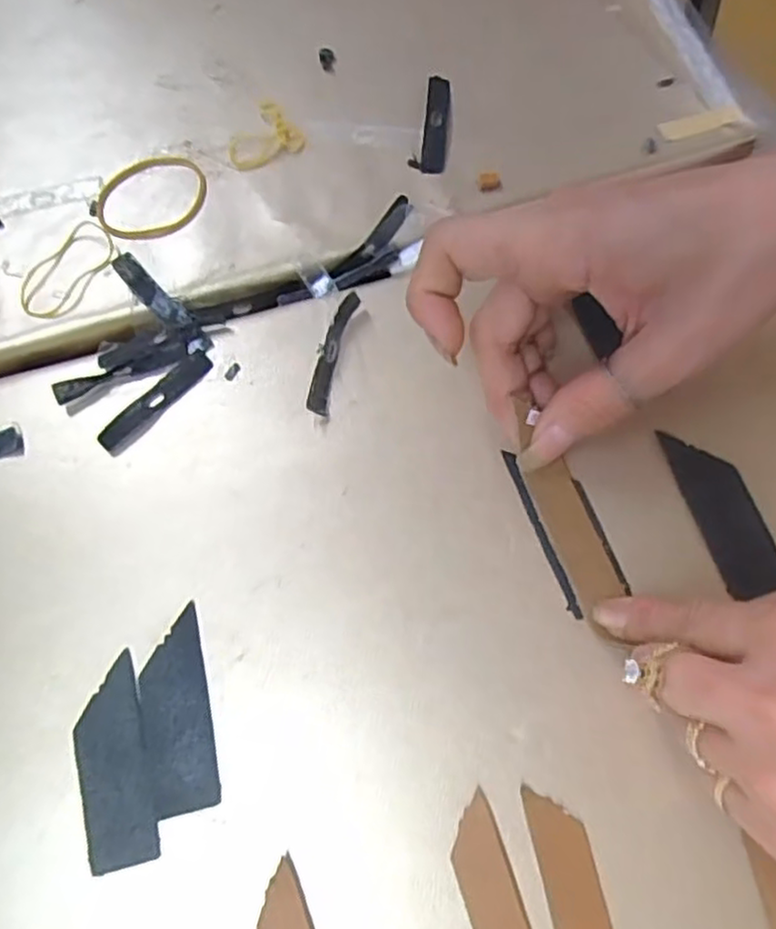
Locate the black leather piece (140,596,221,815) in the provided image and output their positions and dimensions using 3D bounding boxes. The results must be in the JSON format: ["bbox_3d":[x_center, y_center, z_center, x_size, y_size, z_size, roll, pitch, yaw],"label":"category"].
[{"bbox_3d":[-0.072,0.083,0.241,0.022,0.004,0.063,-14,70,-3],"label":"black leather piece"}]

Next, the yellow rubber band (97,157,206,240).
[{"bbox_3d":[-0.103,-0.116,0.309,0.047,0.004,0.037,-19,70,-4],"label":"yellow rubber band"}]

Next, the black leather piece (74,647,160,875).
[{"bbox_3d":[-0.092,0.099,0.237,0.023,0.004,0.063,-15,70,-3],"label":"black leather piece"}]

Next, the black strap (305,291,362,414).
[{"bbox_3d":[-0.021,-0.044,0.281,0.008,0.012,0.052,12,71,7],"label":"black strap"}]

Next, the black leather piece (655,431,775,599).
[{"bbox_3d":[0.122,0.016,0.258,0.023,0.004,0.063,-19,70,-4],"label":"black leather piece"}]

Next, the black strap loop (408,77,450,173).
[{"bbox_3d":[0.020,-0.154,0.319,0.015,0.004,0.054,5,70,4],"label":"black strap loop"}]

